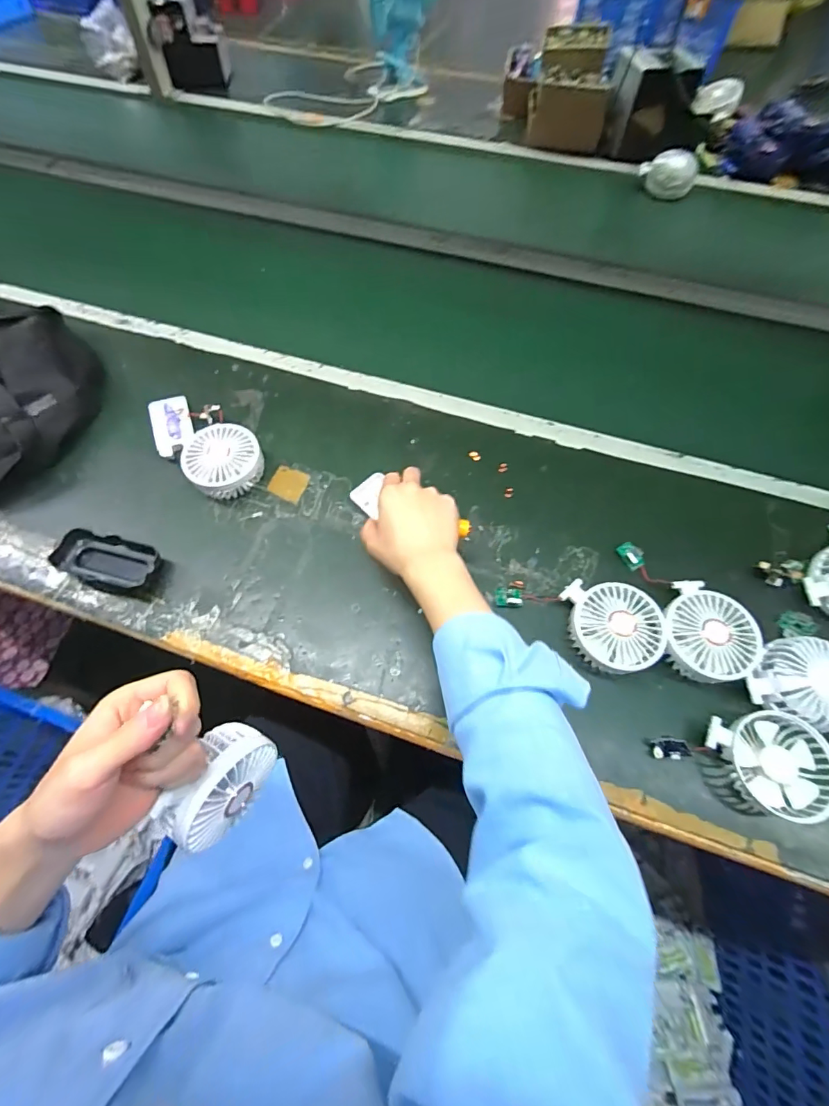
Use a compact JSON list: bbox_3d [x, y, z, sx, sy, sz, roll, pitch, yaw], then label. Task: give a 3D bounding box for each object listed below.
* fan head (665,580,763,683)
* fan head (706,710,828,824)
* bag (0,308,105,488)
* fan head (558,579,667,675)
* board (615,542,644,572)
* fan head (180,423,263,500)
[{"bbox_3d":[0.294,0.083,0.472,0.087,0.039,0.091,0,64,0],"label":"fan head"},{"bbox_3d":[0.322,0.186,0.419,0.087,0.026,0.095,0,64,0],"label":"fan head"},{"bbox_3d":[-0.506,-0.169,0.584,0.152,0.081,0.334,3,64,1],"label":"bag"},{"bbox_3d":[0.202,0.073,0.482,0.088,0.043,0.104,-14,65,-7],"label":"fan head"},{"bbox_3d":[0.254,0.002,0.544,0.026,0.010,0.032,-28,67,-13],"label":"board"},{"bbox_3d":[-0.236,-0.113,0.578,0.088,0.045,0.086,0,64,0],"label":"fan head"}]

